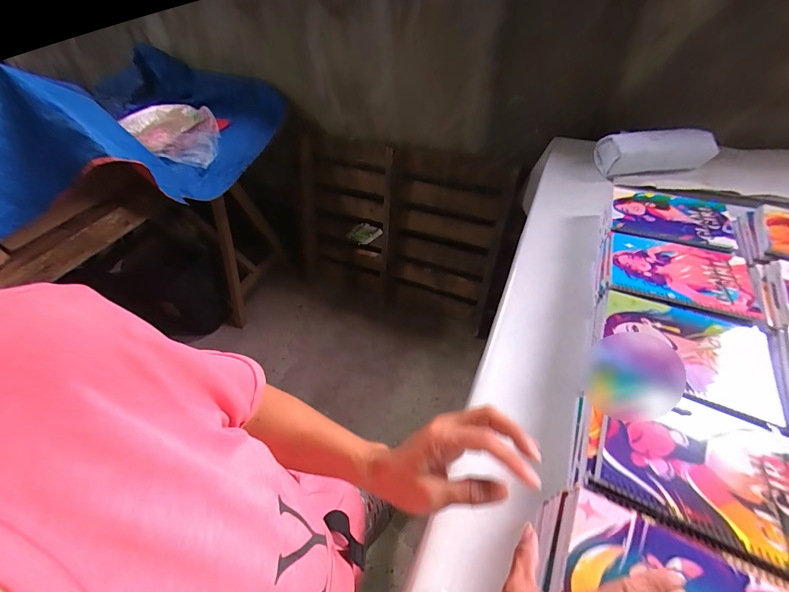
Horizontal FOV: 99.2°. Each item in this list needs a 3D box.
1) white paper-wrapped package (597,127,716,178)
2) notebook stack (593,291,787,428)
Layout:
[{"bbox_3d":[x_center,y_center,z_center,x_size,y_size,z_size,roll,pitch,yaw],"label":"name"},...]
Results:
[{"bbox_3d":[0.678,-0.380,0.868,0.255,0.069,0.104,-3,48,2],"label":"white paper-wrapped package"},{"bbox_3d":[0.411,0.081,0.480,0.210,0.033,0.153,16,51,18],"label":"notebook stack"}]

